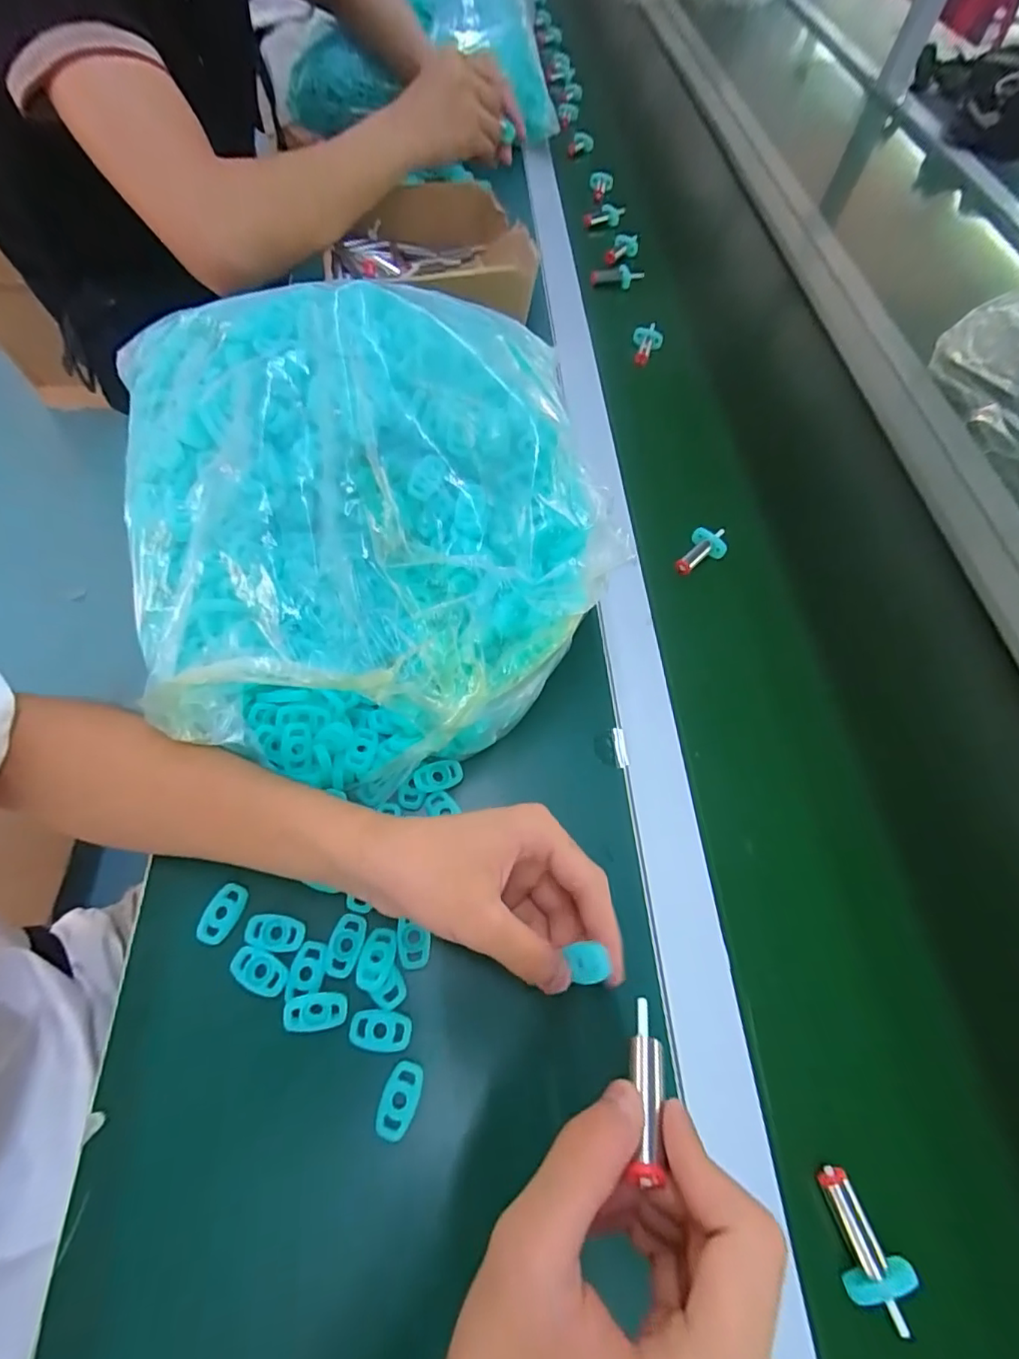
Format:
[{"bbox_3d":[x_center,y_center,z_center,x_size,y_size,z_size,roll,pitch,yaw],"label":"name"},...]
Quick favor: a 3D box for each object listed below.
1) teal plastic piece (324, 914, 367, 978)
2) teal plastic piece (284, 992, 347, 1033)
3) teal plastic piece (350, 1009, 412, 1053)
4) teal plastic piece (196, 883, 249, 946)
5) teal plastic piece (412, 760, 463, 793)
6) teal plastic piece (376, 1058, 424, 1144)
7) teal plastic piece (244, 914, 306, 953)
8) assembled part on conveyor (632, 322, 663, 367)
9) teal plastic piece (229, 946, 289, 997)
[{"bbox_3d":[-0.093,0.150,0.308,0.019,0.004,0.032,17,63,5],"label":"teal plastic piece"},{"bbox_3d":[-0.104,0.178,0.291,0.032,0.005,0.017,-4,63,-5],"label":"teal plastic piece"},{"bbox_3d":[-0.069,0.188,0.290,0.032,0.004,0.019,3,63,-2],"label":"teal plastic piece"},{"bbox_3d":[-0.165,0.135,0.312,0.019,0.004,0.033,22,64,8],"label":"teal plastic piece"},{"bbox_3d":[-0.046,0.064,0.356,0.031,0.008,0.017,-16,65,-11],"label":"teal plastic piece"},{"bbox_3d":[-0.056,0.215,0.277,0.018,0.004,0.032,18,64,6],"label":"teal plastic piece"},{"bbox_3d":[-0.134,0.144,0.309,0.034,0.004,0.019,6,63,0],"label":"teal plastic piece"},{"bbox_3d":[0.155,-0.380,0.622,0.033,0.024,0.058,17,63,6],"label":"assembled part on conveyor"},{"bbox_3d":[-0.138,0.161,0.300,0.033,0.005,0.018,21,64,7],"label":"teal plastic piece"}]

